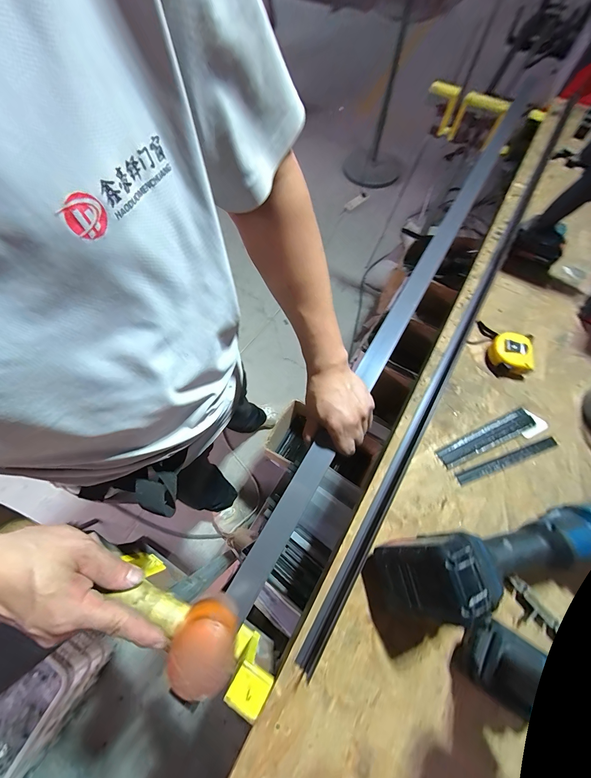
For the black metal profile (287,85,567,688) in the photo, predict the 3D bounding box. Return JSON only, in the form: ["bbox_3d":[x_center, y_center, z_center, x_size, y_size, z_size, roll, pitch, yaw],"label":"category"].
[{"bbox_3d":[0.359,-0.197,0.582,0.039,0.030,1.355,29,71,10],"label":"black metal profile"}]

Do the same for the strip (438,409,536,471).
[{"bbox_3d":[0.302,0.077,0.463,0.169,0.004,0.033,-23,70,-9],"label":"strip"}]

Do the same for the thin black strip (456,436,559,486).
[{"bbox_3d":[0.325,0.110,0.451,0.173,0.004,0.016,-18,70,-8],"label":"thin black strip"}]

